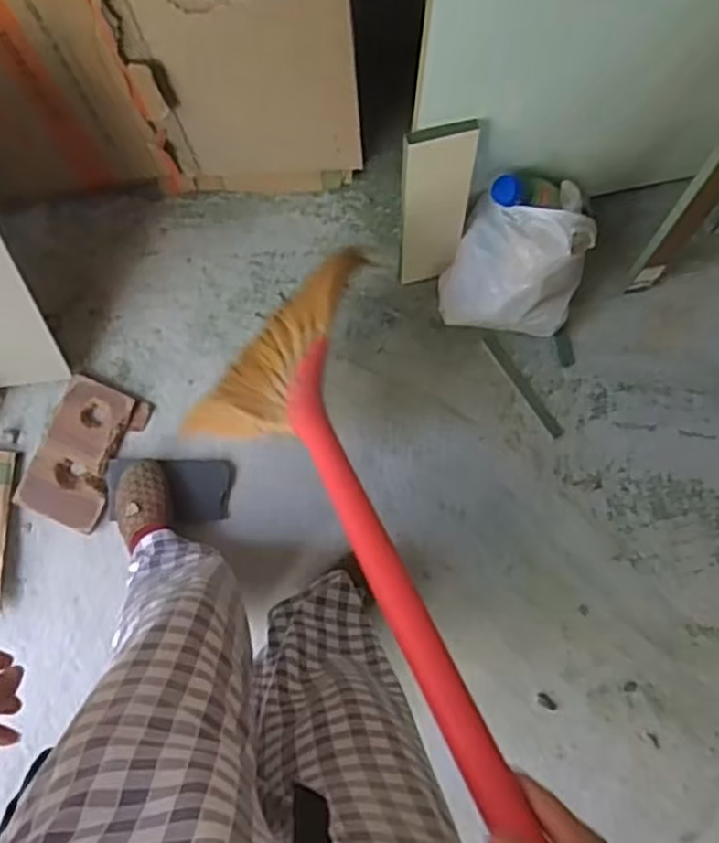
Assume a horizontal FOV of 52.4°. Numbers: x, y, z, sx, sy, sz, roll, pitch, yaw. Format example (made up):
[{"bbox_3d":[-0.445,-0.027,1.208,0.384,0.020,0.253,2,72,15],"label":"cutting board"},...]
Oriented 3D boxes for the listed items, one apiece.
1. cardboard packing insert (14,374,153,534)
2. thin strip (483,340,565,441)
[{"bbox_3d":[-0.429,0.051,1.133,0.128,0.025,0.216,26,89,-4],"label":"cardboard packing insert"},{"bbox_3d":[0.266,-0.055,1.185,0.018,0.007,0.196,-38,93,-2],"label":"thin strip"}]

